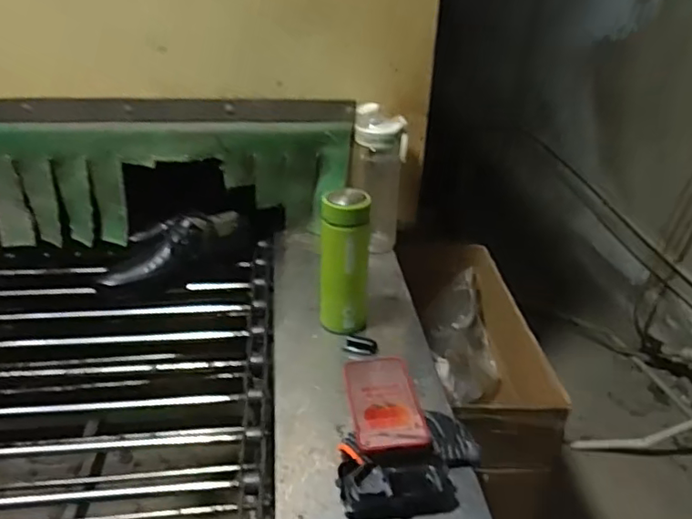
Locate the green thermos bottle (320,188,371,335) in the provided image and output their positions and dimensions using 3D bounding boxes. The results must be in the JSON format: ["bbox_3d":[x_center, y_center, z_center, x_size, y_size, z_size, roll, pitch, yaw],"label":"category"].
[{"bbox_3d":[-0.002,0.009,0.778,0.067,0.201,0.057,6,30,5],"label":"green thermos bottle"}]

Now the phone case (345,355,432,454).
[{"bbox_3d":[0.045,0.162,0.681,0.077,0.009,0.156,-6,28,-4],"label":"phone case"}]

